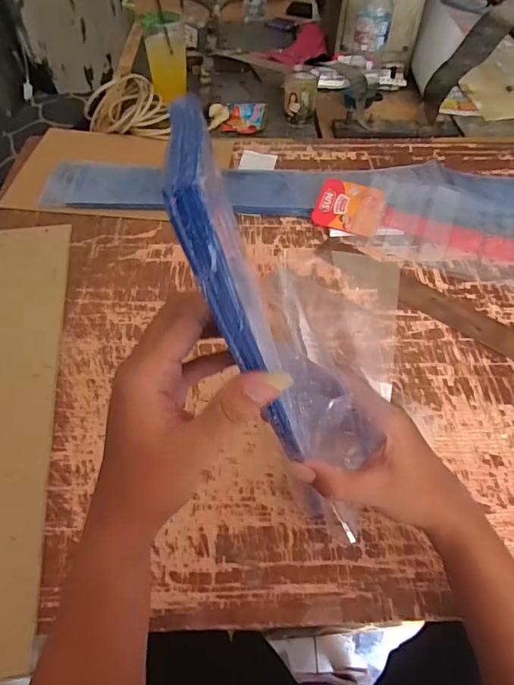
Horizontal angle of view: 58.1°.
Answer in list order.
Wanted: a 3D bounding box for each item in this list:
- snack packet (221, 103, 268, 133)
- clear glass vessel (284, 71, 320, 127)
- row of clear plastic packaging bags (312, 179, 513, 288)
[{"bbox_3d":[-0.024,-0.449,0.920,0.074,0.013,0.101,7,52,4],"label":"snack packet"},{"bbox_3d":[0.083,-0.465,0.893,0.064,0.077,0.077,6,52,3],"label":"clear glass vessel"},{"bbox_3d":[0.302,-0.157,0.681,0.440,0.040,0.128,15,53,10],"label":"row of clear plastic packaging bags"}]

